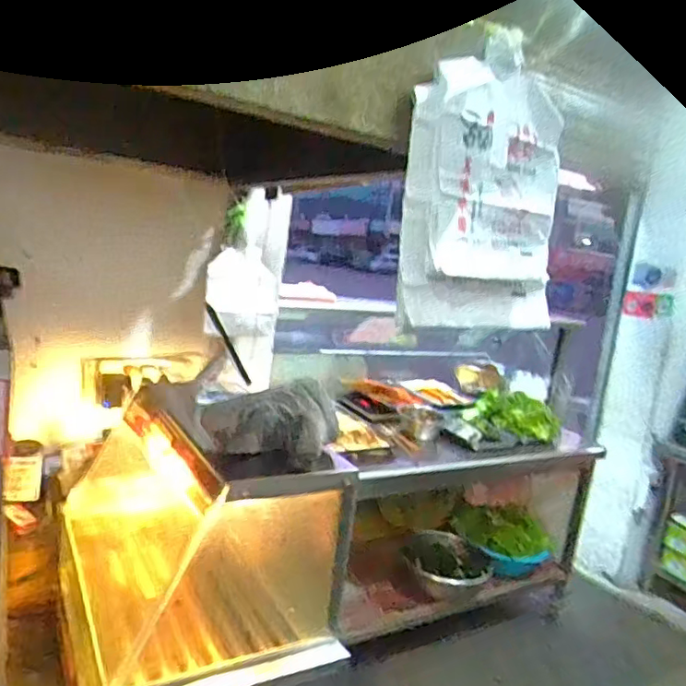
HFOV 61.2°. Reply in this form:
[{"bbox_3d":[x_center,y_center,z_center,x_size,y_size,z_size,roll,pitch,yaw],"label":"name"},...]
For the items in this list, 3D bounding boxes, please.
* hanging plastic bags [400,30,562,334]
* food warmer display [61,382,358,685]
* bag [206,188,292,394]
[{"bbox_3d":[0.177,-0.177,0.701,0.238,0.315,0.037,2,10,-34],"label":"hanging plastic bags"},{"bbox_3d":[-0.268,0.343,0.979,0.323,0.427,0.610,3,10,-31],"label":"food warmer display"},{"bbox_3d":[-0.257,-0.136,1.538,0.190,0.503,0.166,6,9,-9],"label":"bag"}]

